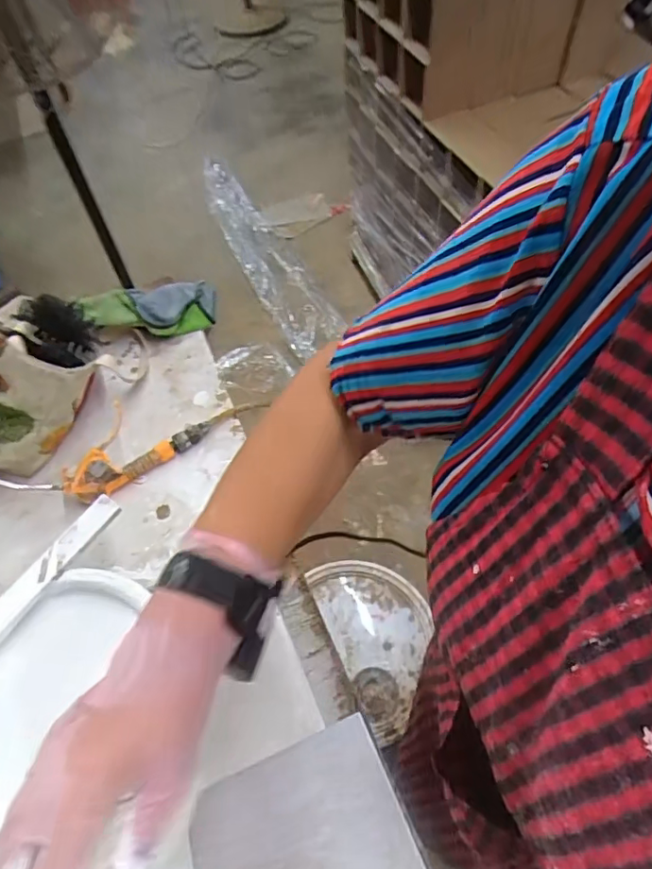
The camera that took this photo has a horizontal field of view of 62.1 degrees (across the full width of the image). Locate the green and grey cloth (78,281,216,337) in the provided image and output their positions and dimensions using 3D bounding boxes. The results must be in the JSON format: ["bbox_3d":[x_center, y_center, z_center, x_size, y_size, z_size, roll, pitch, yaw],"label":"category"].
[{"bbox_3d":[-0.266,-0.193,0.822,0.198,0.050,0.090,-11,55,-27],"label":"green and grey cloth"}]

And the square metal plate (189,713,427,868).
[{"bbox_3d":[-0.011,0.214,0.273,0.108,0.004,0.106,-22,41,-9],"label":"square metal plate"}]

